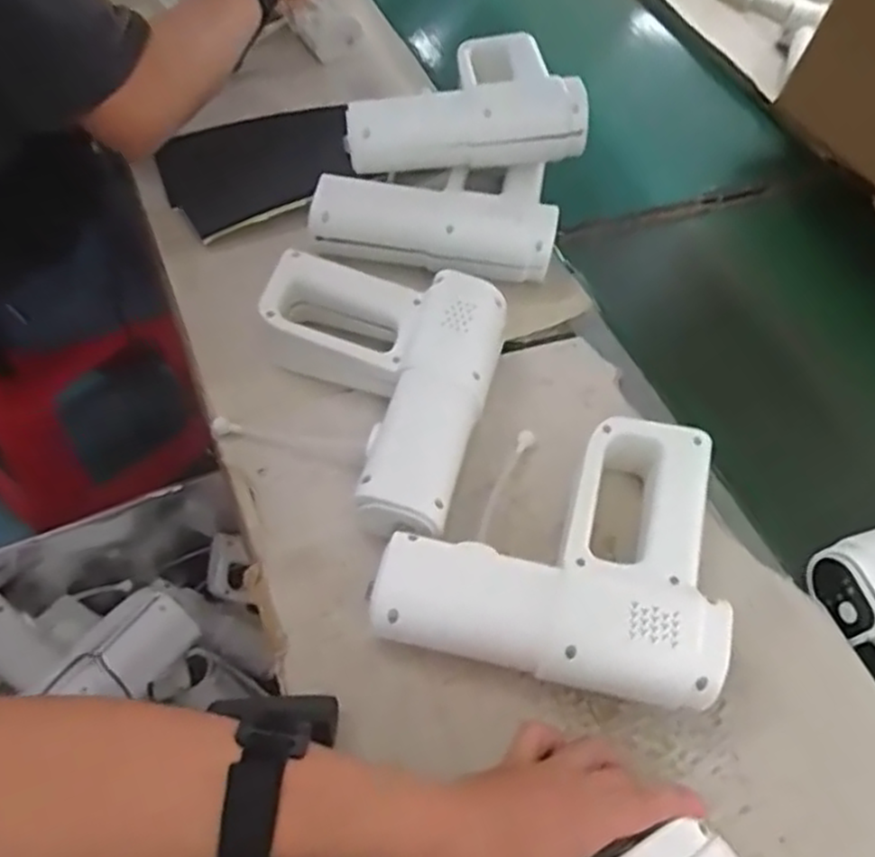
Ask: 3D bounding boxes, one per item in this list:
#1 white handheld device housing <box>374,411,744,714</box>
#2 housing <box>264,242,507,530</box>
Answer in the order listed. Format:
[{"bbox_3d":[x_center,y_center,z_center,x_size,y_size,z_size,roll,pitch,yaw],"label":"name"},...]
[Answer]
[{"bbox_3d":[0.079,0.072,0.478,0.204,0.058,0.187,15,56,4],"label":"white handheld device housing"},{"bbox_3d":[-0.054,-0.032,0.531,0.177,0.062,0.205,15,55,3],"label":"housing"}]

